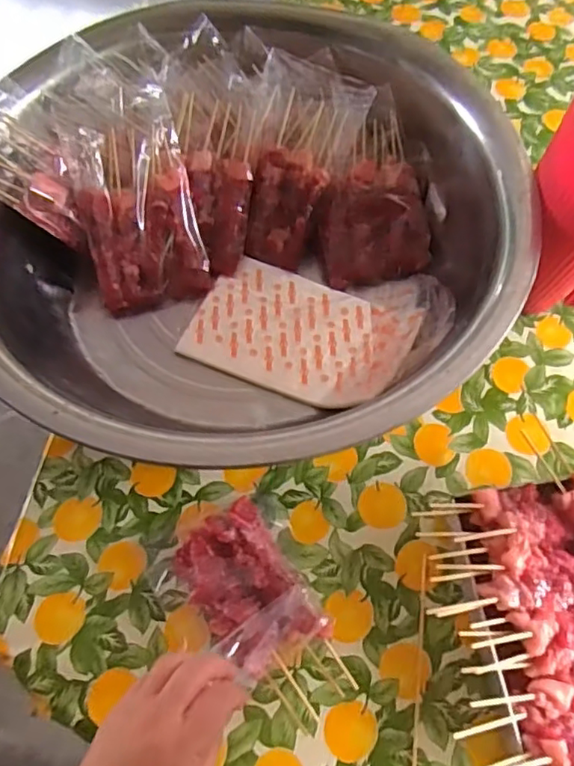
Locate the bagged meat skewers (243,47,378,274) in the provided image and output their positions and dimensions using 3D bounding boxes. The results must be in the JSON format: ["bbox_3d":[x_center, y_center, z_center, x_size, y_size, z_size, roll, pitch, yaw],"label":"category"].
[{"bbox_3d":[0.016,-0.267,0.717,0.124,0.046,0.245,14,91,6],"label":"bagged meat skewers"}]

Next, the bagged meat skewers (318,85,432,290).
[{"bbox_3d":[0.096,-0.233,0.733,0.135,0.050,0.220,-12,90,0],"label":"bagged meat skewers"}]

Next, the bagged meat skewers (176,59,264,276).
[{"bbox_3d":[-0.082,-0.271,0.723,0.092,0.033,0.269,-1,86,-2],"label":"bagged meat skewers"}]

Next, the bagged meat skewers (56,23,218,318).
[{"bbox_3d":[-0.178,-0.251,0.698,0.146,0.061,0.324,-5,89,-4],"label":"bagged meat skewers"}]

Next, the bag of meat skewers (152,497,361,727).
[{"bbox_3d":[-0.033,0.210,0.540,0.124,0.039,0.204,-31,69,-15],"label":"bag of meat skewers"}]

